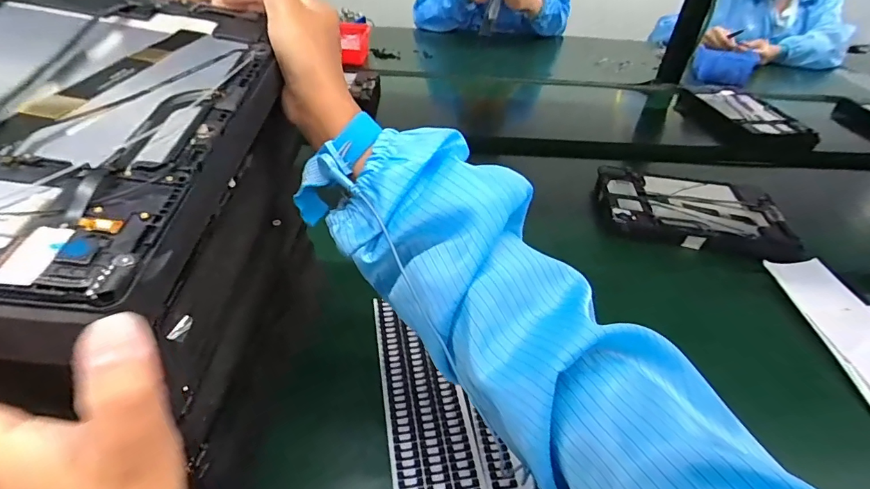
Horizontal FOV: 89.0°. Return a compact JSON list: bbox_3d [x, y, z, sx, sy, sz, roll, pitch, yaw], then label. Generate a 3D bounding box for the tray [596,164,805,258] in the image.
[{"bbox_3d":[0.366,-0.052,0.636,0.258,0.019,0.170,8,41,3],"label":"tray"}]

